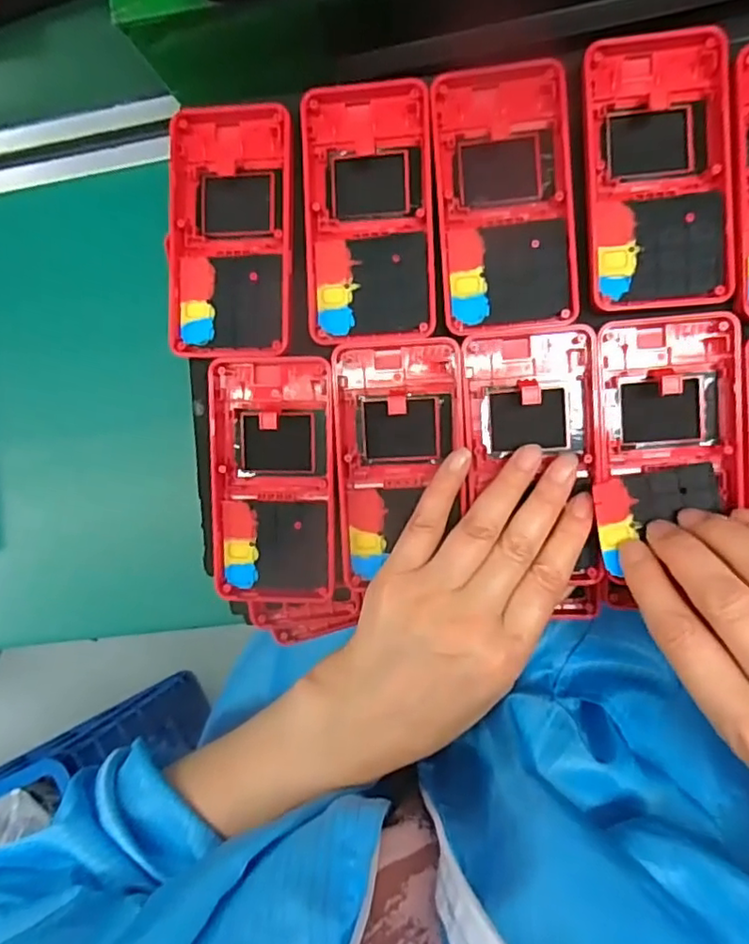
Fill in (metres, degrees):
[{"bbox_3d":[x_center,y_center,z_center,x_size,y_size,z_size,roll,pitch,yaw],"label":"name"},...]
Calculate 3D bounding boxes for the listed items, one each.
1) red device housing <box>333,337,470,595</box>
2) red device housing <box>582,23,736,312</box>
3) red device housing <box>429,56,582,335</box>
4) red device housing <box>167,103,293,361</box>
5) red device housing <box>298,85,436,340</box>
[{"bbox_3d":[0.013,-0.006,0.296,0.061,0.024,0.115,-2,85,8],"label":"red device housing"},{"bbox_3d":[0.130,-0.140,0.279,0.062,0.015,0.124,-3,90,7],"label":"red device housing"},{"bbox_3d":[0.061,-0.130,0.287,0.061,0.015,0.122,-3,90,7],"label":"red device housing"},{"bbox_3d":[-0.072,-0.123,0.305,0.064,0.013,0.125,1,90,7],"label":"red device housing"},{"bbox_3d":[-0.003,-0.127,0.295,0.062,0.016,0.124,-2,90,7],"label":"red device housing"}]

